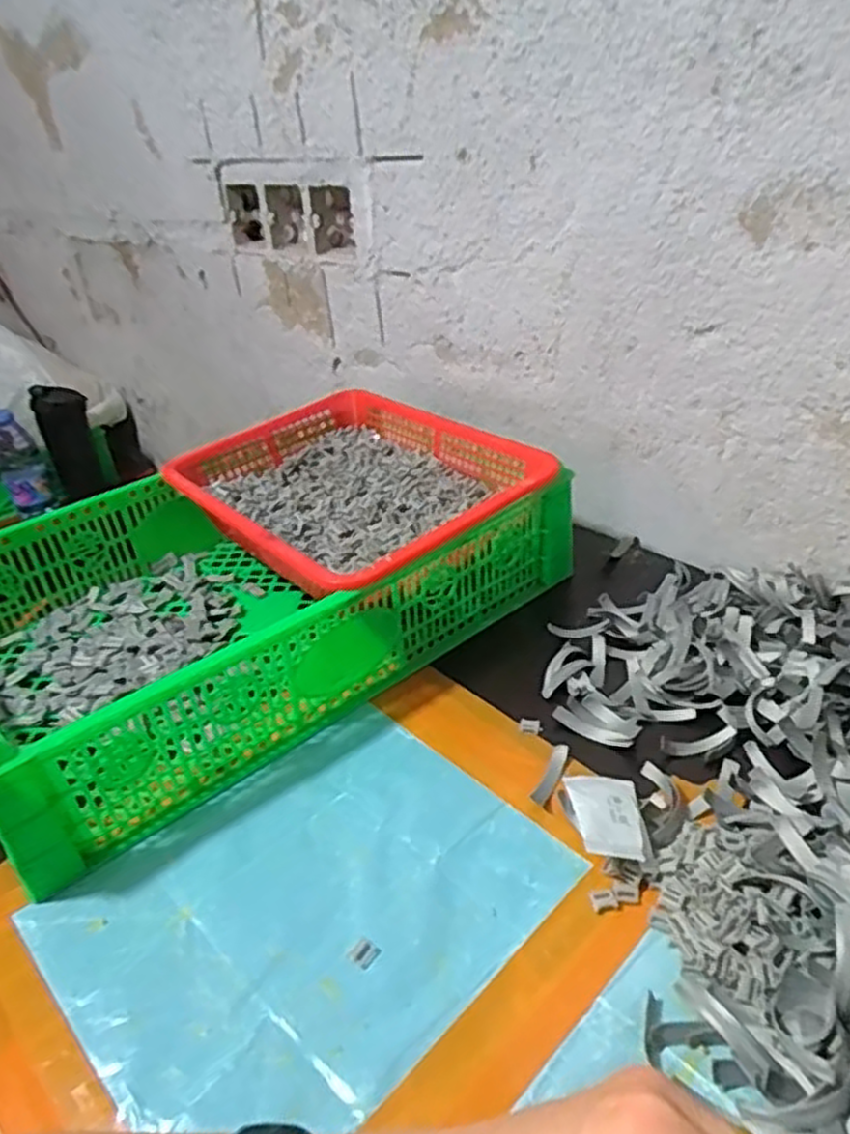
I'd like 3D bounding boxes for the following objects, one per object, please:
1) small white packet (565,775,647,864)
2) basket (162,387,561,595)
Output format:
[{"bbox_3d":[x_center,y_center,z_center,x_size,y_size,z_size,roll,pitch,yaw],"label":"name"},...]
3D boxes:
[{"bbox_3d":[0.102,0.138,0.431,0.038,0.008,0.061,2,24,1],"label":"small white packet"},{"bbox_3d":[-0.056,-0.062,0.668,0.241,0.069,0.298,-26,37,-29],"label":"basket"}]

